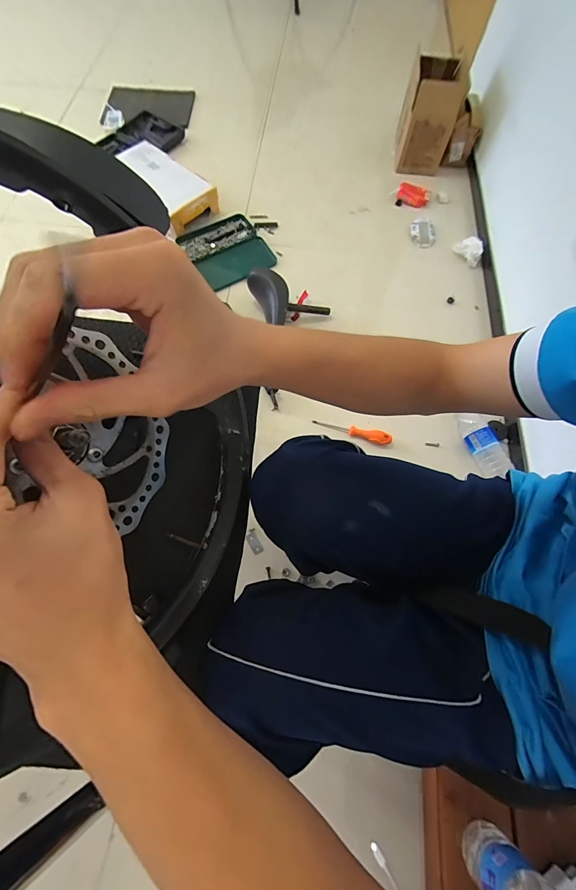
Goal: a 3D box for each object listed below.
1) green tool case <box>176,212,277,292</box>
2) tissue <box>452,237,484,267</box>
[{"bbox_3d":[-0.199,-0.630,1.132,0.244,0.057,0.271,-28,72,-13],"label":"green tool case"},{"bbox_3d":[0.581,-0.628,1.116,0.094,0.046,0.074,32,70,10],"label":"tissue"}]

